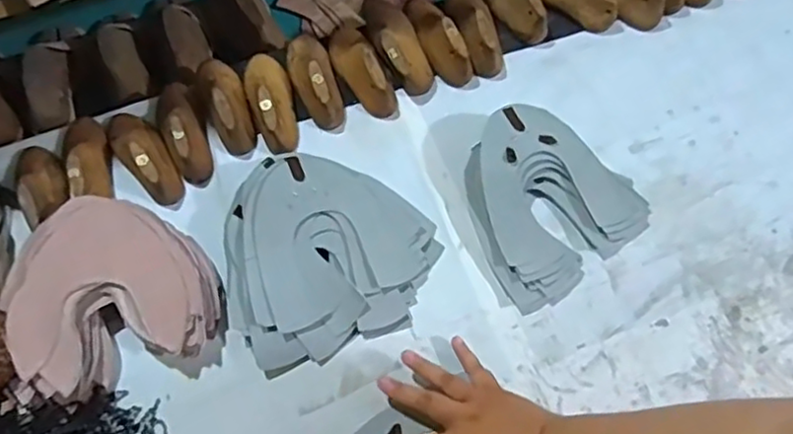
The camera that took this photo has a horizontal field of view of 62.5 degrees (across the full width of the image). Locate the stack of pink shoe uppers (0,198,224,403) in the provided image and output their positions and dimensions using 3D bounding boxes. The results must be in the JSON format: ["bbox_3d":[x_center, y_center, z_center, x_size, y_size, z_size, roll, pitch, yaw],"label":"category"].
[{"bbox_3d":[-0.284,0.072,0.662,0.184,0.069,0.184,-21,64,-7],"label":"stack of pink shoe uppers"}]

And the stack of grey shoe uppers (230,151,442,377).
[{"bbox_3d":[-0.074,0.030,0.676,0.220,0.060,0.205,-24,64,-8],"label":"stack of grey shoe uppers"}]

